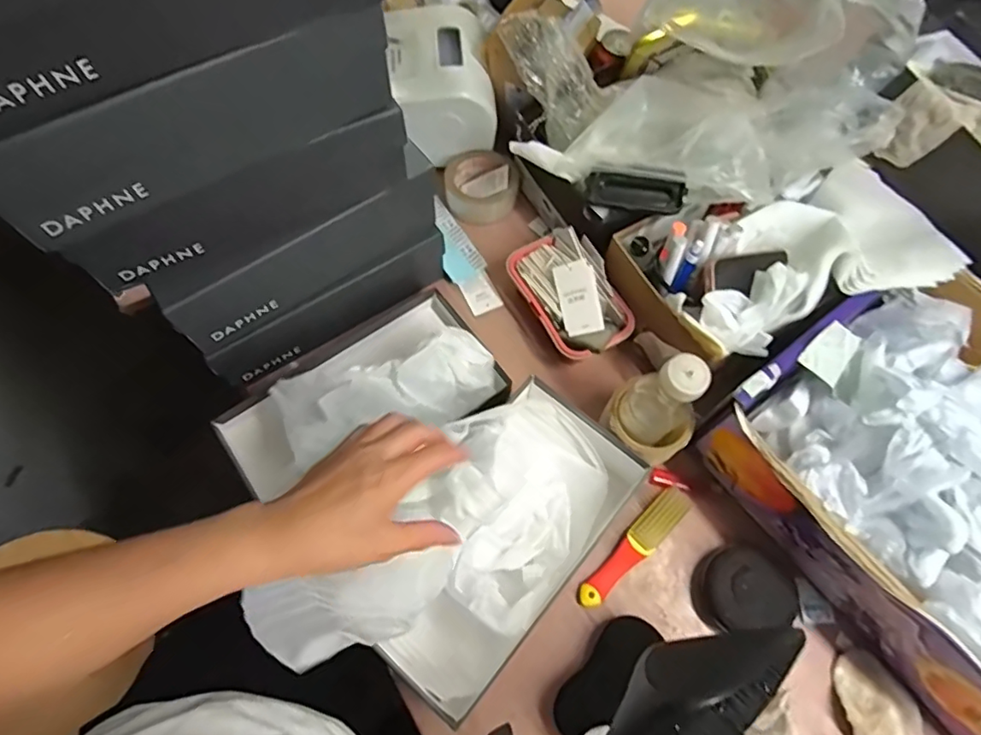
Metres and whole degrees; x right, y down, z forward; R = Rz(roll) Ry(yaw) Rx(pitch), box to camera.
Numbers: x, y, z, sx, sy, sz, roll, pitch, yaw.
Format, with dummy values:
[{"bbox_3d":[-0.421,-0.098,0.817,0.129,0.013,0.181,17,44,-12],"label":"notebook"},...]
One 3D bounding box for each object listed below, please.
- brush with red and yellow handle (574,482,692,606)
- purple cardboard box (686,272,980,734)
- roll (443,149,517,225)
[{"bbox_3d":[0.156,0.194,0.611,0.161,0.022,0.032,-42,74,-17],"label":"brush with red and yellow handle"},{"bbox_3d":[0.463,0.125,0.564,0.325,0.164,0.391,-31,71,-14],"label":"purple cardboard box"},{"bbox_3d":[-0.013,-0.250,0.789,0.097,0.043,0.097,0,67,-1],"label":"roll"}]

